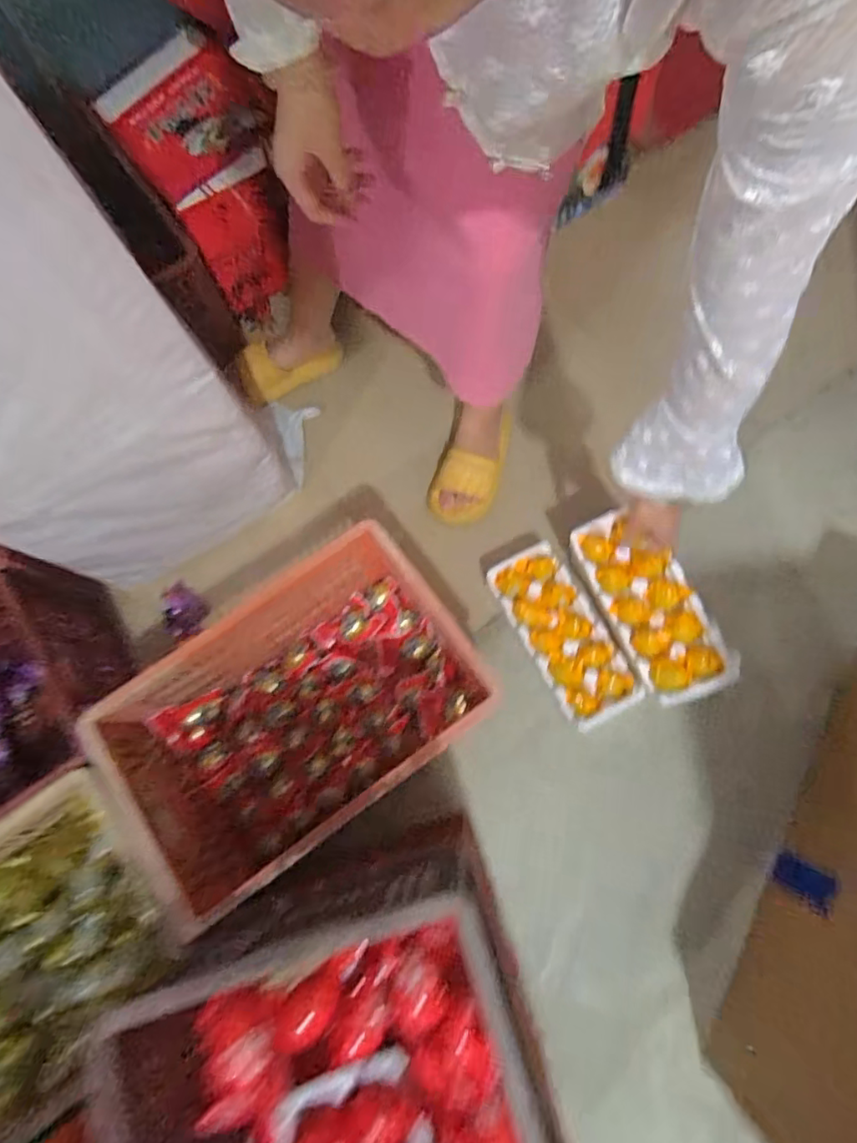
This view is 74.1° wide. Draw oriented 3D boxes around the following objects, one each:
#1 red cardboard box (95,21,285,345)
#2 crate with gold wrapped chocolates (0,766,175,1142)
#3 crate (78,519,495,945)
[{"bbox_3d":[-0.394,-0.738,1.074,0.244,0.258,0.413,-35,75,-9],"label":"red cardboard box"},{"bbox_3d":[-0.528,0.506,0.726,0.454,0.190,0.277,-39,76,-10],"label":"crate with gold wrapped chocolates"},{"bbox_3d":[-0.180,0.207,0.840,0.481,0.231,0.319,-34,75,-9],"label":"crate"}]

